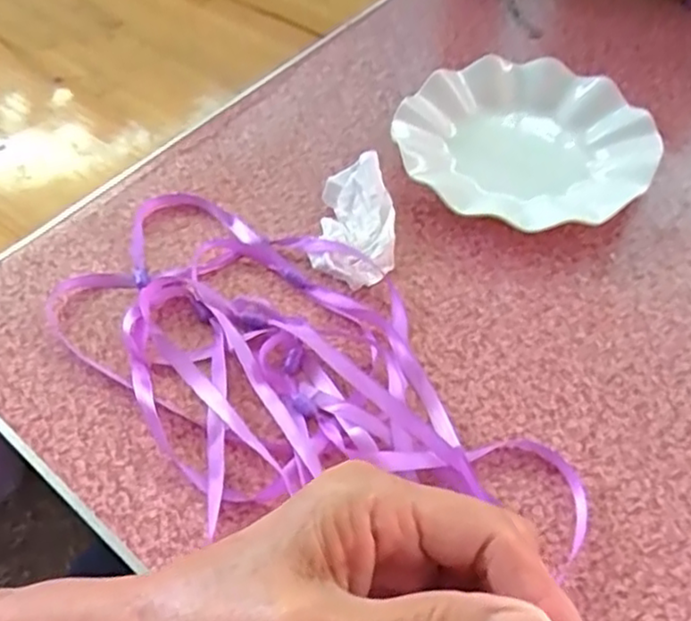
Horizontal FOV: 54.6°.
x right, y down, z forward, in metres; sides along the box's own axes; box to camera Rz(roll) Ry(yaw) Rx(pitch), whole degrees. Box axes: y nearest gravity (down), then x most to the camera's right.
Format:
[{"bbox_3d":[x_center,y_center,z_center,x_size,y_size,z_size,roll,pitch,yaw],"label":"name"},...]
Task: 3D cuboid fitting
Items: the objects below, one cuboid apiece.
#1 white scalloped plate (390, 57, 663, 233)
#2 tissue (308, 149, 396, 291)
[{"bbox_3d":[0.134,-0.128,0.510,0.183,0.026,0.183,-1,55,1],"label":"white scalloped plate"},{"bbox_3d":[0.008,-0.062,0.459,0.053,0.028,0.097,3,55,4],"label":"tissue"}]

